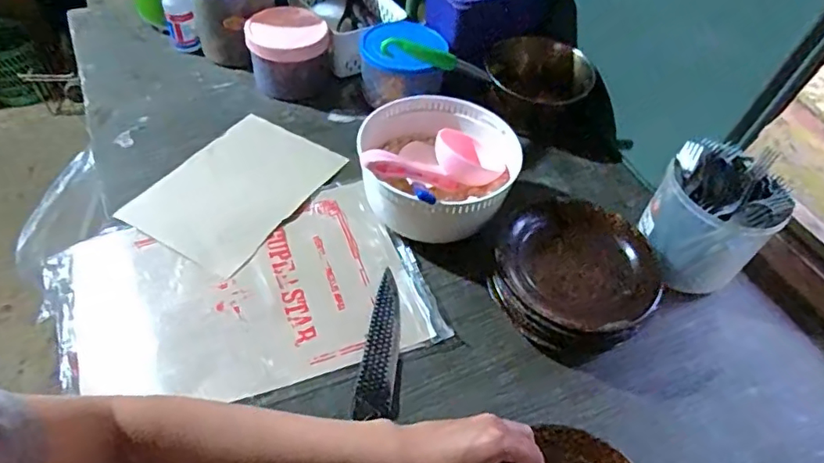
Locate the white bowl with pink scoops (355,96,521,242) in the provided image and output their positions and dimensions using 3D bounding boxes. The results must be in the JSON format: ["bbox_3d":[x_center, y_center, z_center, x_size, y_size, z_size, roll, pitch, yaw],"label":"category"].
[{"bbox_3d":[0.029,-0.079,0.723,0.200,0.129,0.200,3,50,-4],"label":"white bowl with pink scoops"}]

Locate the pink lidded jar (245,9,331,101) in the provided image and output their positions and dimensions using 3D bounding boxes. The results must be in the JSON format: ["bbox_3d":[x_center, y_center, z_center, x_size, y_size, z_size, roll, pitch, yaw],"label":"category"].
[{"bbox_3d":[-0.198,-0.289,0.889,0.128,0.098,0.113,2,50,-5],"label":"pink lidded jar"}]

